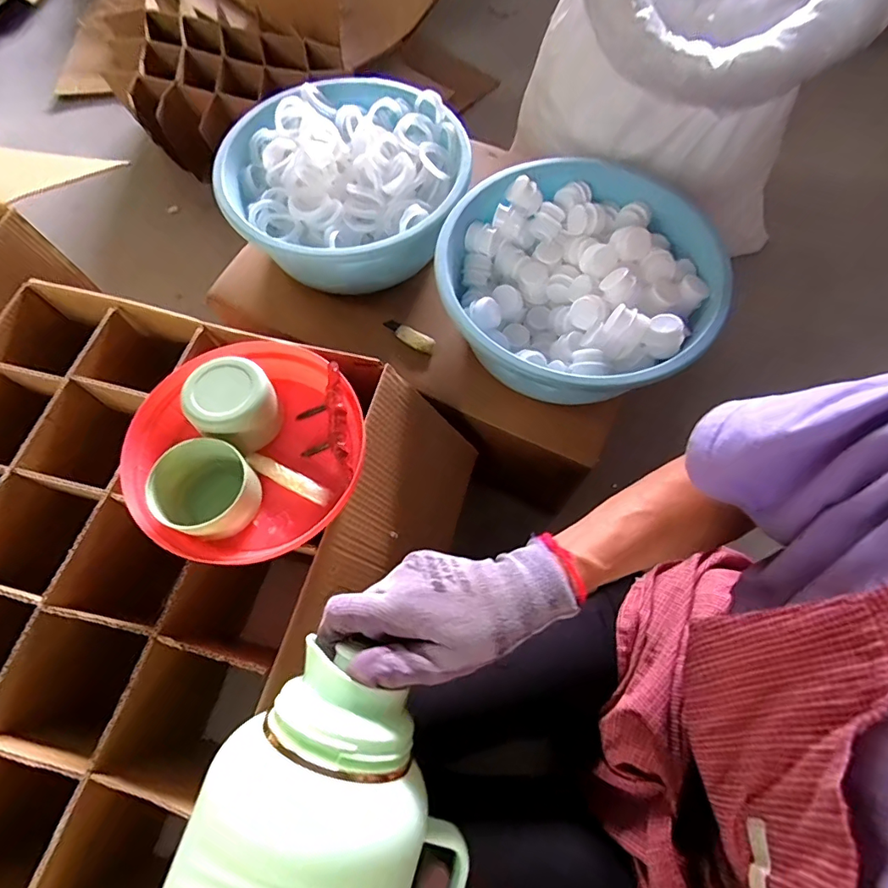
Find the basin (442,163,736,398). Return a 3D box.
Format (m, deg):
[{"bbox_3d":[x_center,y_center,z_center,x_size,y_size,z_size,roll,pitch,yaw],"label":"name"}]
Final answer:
[{"bbox_3d":[0.206,-0.247,0.703,0.403,0.115,0.388,0,67,1],"label":"basin"}]

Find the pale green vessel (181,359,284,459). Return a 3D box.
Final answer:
[{"bbox_3d":[-0.215,-0.040,0.499,0.080,0.059,0.084,0,67,1],"label":"pale green vessel"}]

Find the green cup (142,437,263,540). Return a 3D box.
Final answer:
[{"bbox_3d":[-0.231,0.045,0.472,0.090,0.059,0.086,0,67,1],"label":"green cup"}]

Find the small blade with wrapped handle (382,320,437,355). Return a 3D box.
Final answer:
[{"bbox_3d":[-0.056,-0.169,0.750,0.093,0.016,0.031,30,71,13],"label":"small blade with wrapped handle"}]

